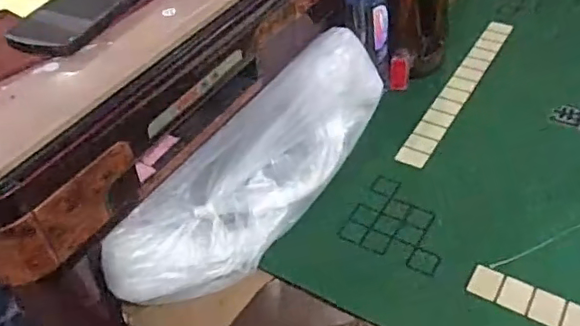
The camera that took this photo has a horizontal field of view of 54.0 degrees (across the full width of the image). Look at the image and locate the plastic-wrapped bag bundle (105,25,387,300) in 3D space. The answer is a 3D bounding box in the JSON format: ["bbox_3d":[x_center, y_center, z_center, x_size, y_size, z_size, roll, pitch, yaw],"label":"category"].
[{"bbox_3d":[-0.022,0.000,0.645,0.099,0.108,0.411,29,53,30],"label":"plastic-wrapped bag bundle"}]

